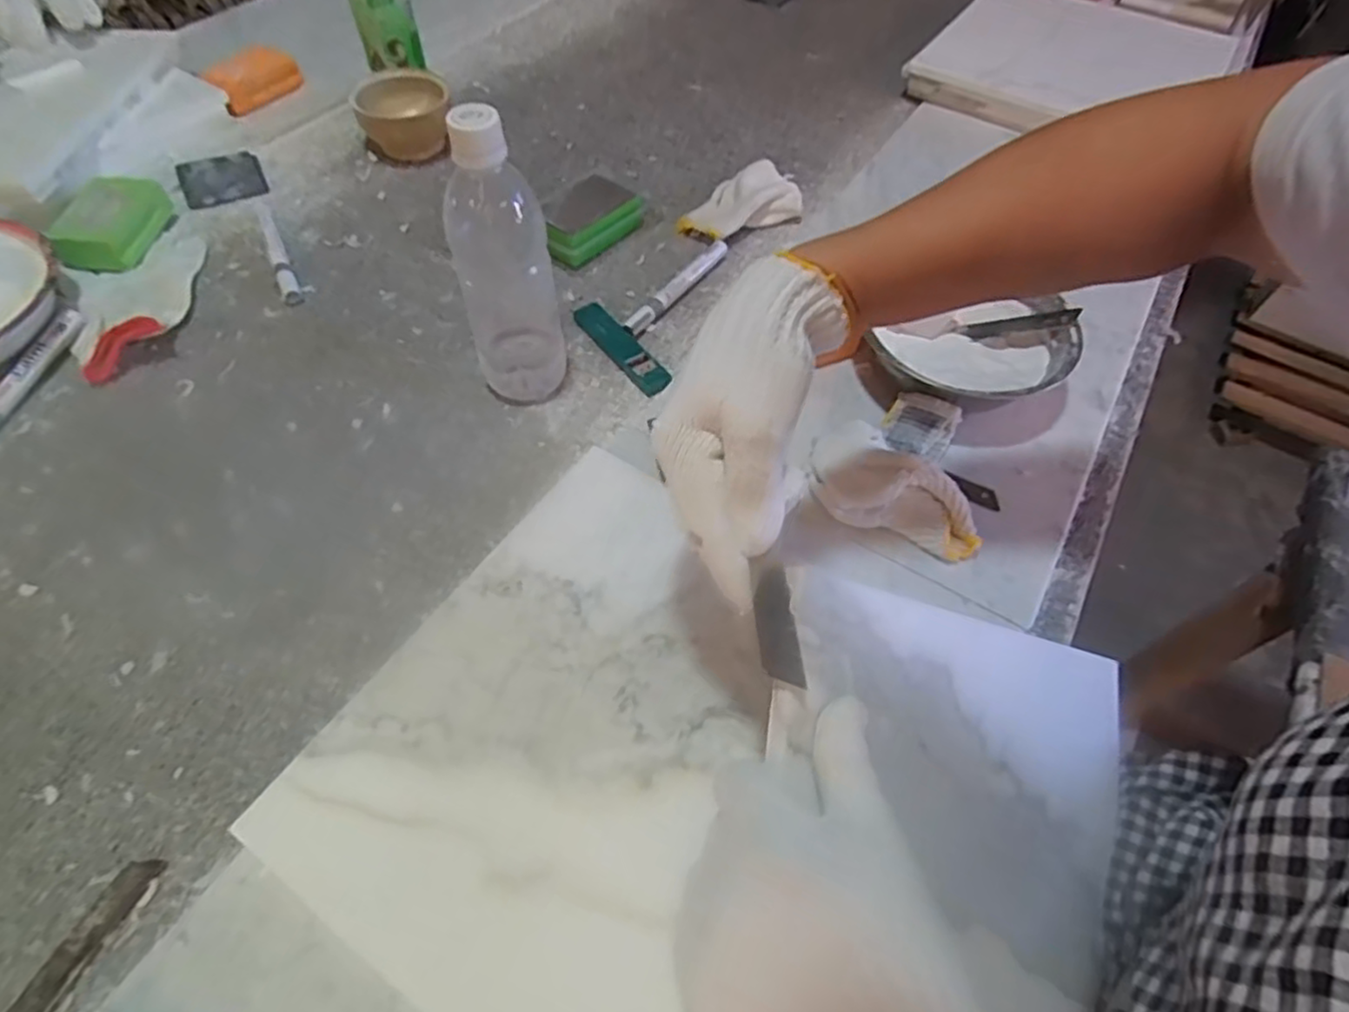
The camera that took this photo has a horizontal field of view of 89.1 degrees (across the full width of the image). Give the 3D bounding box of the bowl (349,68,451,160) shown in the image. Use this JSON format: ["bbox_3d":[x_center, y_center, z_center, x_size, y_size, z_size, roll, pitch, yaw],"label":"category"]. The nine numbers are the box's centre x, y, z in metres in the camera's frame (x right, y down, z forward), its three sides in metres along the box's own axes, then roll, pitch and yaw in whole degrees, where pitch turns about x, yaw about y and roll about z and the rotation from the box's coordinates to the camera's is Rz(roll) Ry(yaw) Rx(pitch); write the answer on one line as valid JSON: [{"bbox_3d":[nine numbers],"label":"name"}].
[{"bbox_3d":[-0.282,-0.408,0.719,0.094,0.062,0.079,-12,56,-10],"label":"bowl"}]

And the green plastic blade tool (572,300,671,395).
[{"bbox_3d":[-0.044,-0.131,0.564,0.026,0.007,0.116,-43,63,2],"label":"green plastic blade tool"}]

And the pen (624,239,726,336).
[{"bbox_3d":[0.005,-0.195,0.604,0.017,0.015,0.137,35,61,20],"label":"pen"}]

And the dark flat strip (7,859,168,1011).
[{"bbox_3d":[-0.288,0.217,0.325,0.019,0.004,0.097,21,57,12],"label":"dark flat strip"}]

